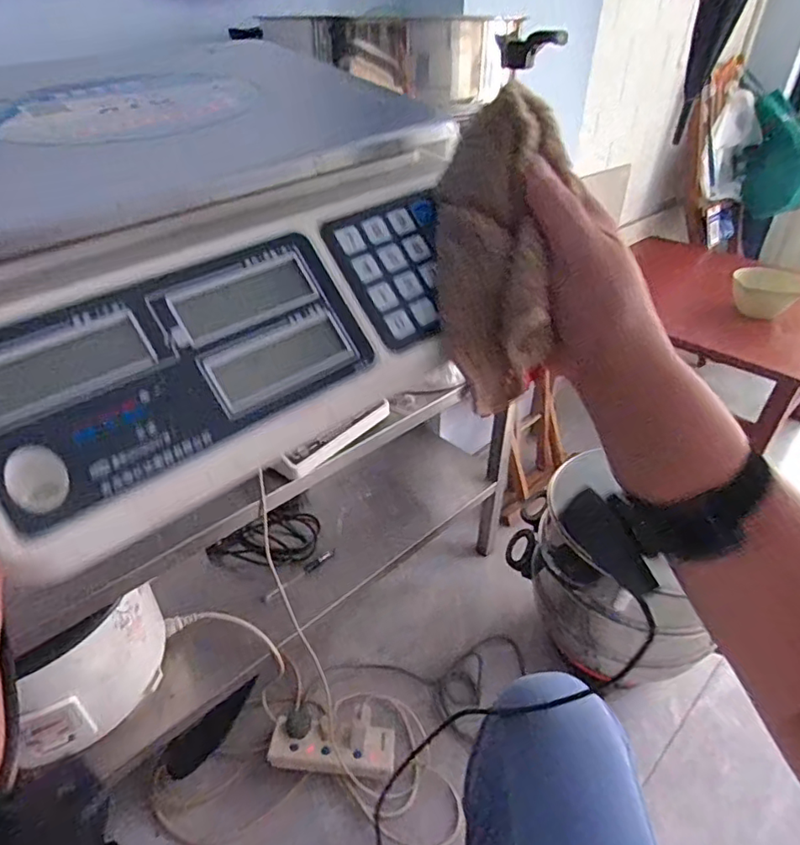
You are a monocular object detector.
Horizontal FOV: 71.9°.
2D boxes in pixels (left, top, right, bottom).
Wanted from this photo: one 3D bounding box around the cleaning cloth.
[{"bbox_3d":[0.051,-0.087,0.294,0.061,0.155,0.033,1,1,1],"label":"cleaning cloth"}]

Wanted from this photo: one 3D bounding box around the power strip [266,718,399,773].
[{"bbox_3d":[-0.106,0.522,0.891,0.195,0.030,0.069,1,36,0],"label":"power strip"}]

